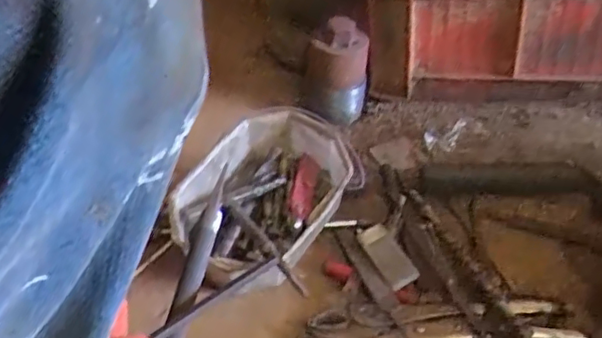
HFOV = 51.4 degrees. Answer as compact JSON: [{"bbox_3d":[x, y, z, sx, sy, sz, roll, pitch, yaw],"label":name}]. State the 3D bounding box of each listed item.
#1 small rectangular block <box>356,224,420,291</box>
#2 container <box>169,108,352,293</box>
[{"bbox_3d":[0.080,0.080,0.585,0.029,0.011,0.077,-17,38,-15],"label":"small rectangular block"},{"bbox_3d":[-0.033,0.041,0.606,0.142,0.113,0.184,16,43,27],"label":"container"}]

